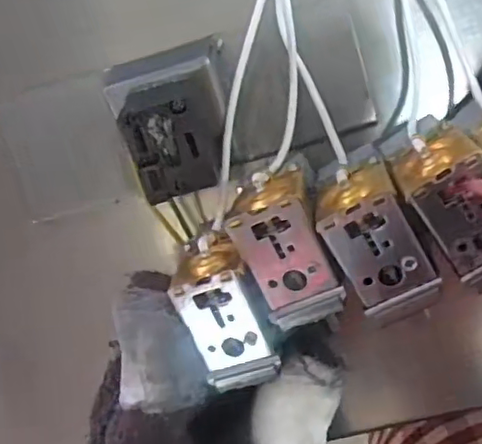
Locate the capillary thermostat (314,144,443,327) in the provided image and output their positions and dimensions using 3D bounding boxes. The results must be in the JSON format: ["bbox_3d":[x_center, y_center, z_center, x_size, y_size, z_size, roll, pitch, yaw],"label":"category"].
[{"bbox_3d":[0.038,0.004,0.183,0.027,0.025,0.045,-21,107,13],"label":"capillary thermostat"}]

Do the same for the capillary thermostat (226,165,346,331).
[{"bbox_3d":[0.014,0.006,0.184,0.023,0.024,0.042,-17,108,14],"label":"capillary thermostat"}]

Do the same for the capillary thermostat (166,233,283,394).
[{"bbox_3d":[-0.004,0.027,0.181,0.022,0.015,0.045,-20,93,8],"label":"capillary thermostat"}]

